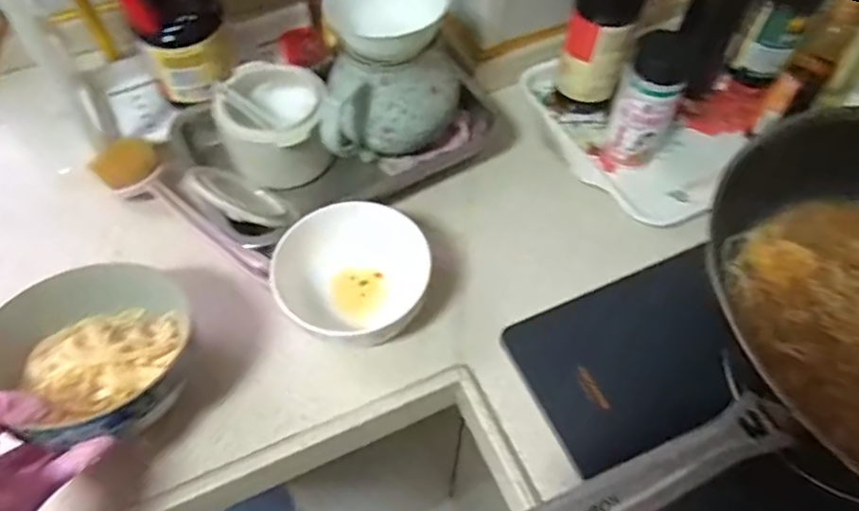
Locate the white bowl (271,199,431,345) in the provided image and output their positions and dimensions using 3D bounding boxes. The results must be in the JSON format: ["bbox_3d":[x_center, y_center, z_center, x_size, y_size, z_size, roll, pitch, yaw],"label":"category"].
[{"bbox_3d":[-0.069,0.020,0.532,0.125,0.061,0.139,6,57,3],"label":"white bowl"}]

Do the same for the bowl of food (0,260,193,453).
[{"bbox_3d":[-0.249,0.070,0.458,0.145,0.067,0.142,0,57,0],"label":"bowl of food"}]

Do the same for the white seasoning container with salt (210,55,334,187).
[{"bbox_3d":[-0.161,-0.131,0.622,0.104,0.085,0.118,-15,58,-10],"label":"white seasoning container with salt"}]

